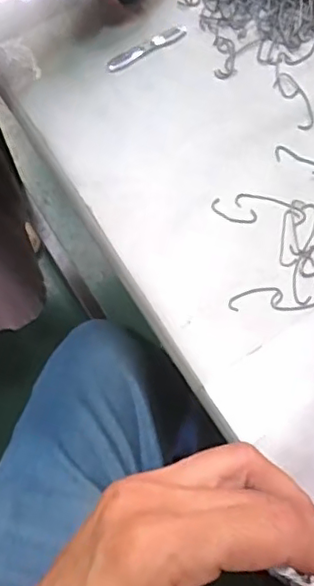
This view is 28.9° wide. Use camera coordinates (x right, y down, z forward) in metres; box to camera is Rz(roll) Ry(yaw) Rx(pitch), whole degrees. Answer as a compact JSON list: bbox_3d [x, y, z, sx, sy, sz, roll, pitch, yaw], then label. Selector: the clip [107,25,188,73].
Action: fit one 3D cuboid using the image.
[{"bbox_3d":[-0.008,-0.191,0.474,0.070,0.004,0.013,-30,74,-10],"label":"clip"}]

